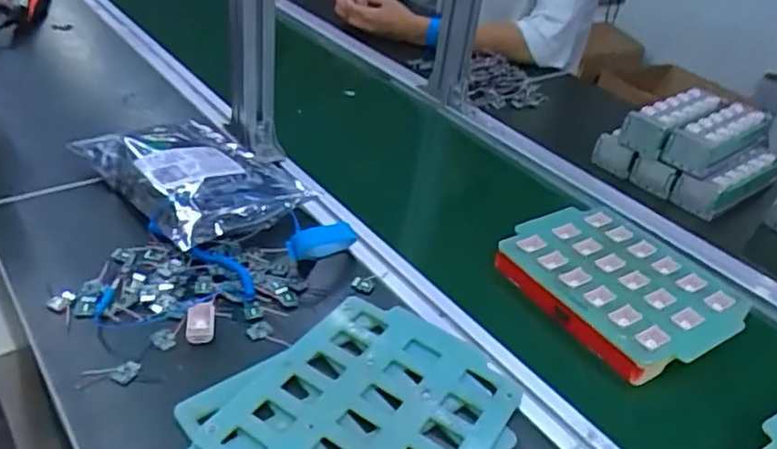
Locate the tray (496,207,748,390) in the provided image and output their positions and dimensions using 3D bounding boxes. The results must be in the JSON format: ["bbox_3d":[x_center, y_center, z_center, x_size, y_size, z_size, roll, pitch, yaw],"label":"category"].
[{"bbox_3d":[0.241,0.061,0.667,0.179,0.031,0.218,-18,43,-29],"label":"tray"}]

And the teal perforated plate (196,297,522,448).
[{"bbox_3d":[-0.014,0.147,0.485,0.176,0.010,0.227,25,40,23],"label":"teal perforated plate"}]

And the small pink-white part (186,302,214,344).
[{"bbox_3d":[-0.161,0.083,0.539,0.022,0.018,0.035,0,37,-9],"label":"small pink-white part"}]

